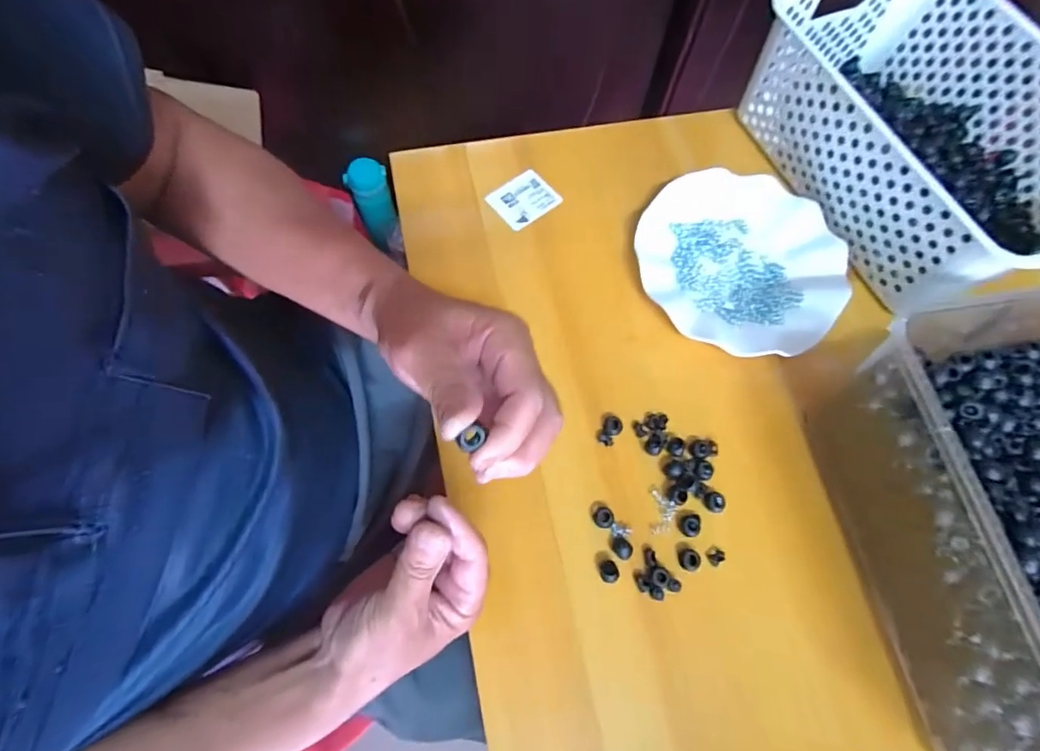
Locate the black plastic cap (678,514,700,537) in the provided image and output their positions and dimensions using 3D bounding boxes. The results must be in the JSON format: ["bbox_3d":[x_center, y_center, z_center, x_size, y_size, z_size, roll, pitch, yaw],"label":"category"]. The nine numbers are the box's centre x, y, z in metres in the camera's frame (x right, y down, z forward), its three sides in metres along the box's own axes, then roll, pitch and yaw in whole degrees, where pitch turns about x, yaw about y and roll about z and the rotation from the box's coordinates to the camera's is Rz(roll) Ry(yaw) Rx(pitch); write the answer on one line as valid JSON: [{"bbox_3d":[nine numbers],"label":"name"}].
[{"bbox_3d":[0.127,0.113,0.374,0.014,0.008,0.016,6,70,-1],"label":"black plastic cap"}]

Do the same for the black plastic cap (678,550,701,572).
[{"bbox_3d":[0.124,0.136,0.366,0.013,0.010,0.015,-32,74,-13],"label":"black plastic cap"}]

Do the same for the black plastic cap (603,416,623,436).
[{"bbox_3d":[0.074,0.041,0.401,0.015,0.010,0.014,1,70,-3],"label":"black plastic cap"}]

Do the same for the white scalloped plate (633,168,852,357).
[{"bbox_3d":[0.197,-0.102,0.452,0.177,0.023,0.182,1,70,-3],"label":"white scalloped plate"}]

